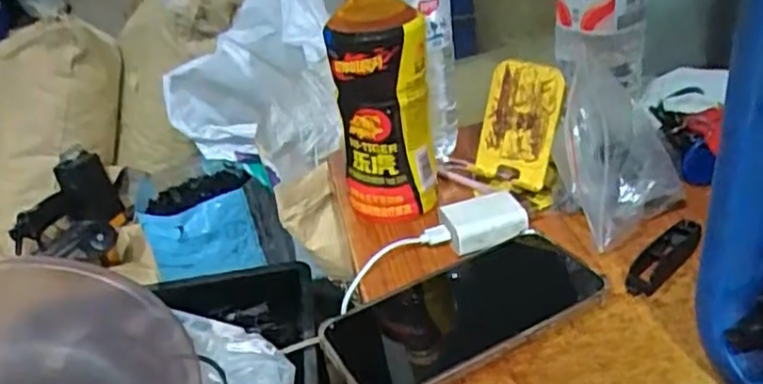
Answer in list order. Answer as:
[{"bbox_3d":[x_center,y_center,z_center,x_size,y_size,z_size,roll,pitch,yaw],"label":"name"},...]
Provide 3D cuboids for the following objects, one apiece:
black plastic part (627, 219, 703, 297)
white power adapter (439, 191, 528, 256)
[{"bbox_3d":[0.181,0.042,0.446,0.072,0.017,0.018,-29,37,-32],"label":"black plastic part"},{"bbox_3d":[0.071,0.021,0.492,0.056,0.021,0.045,-11,31,-5],"label":"white power adapter"}]

